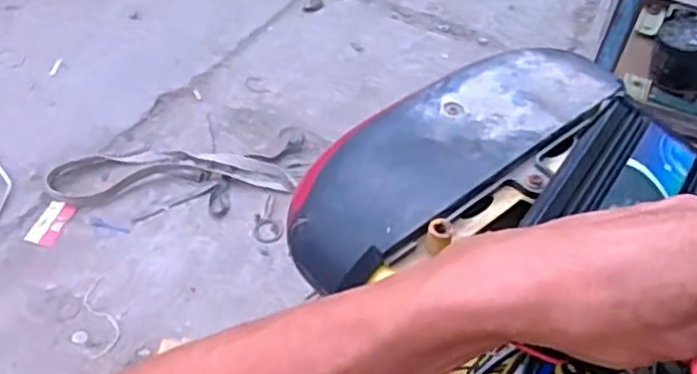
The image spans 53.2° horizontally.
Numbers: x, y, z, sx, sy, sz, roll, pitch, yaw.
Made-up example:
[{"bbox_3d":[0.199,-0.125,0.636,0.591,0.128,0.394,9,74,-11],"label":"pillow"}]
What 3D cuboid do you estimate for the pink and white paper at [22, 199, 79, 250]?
[{"bbox_3d":[-0.505,0.062,1.185,0.052,0.010,0.092,16,50,8],"label":"pink and white paper"}]

